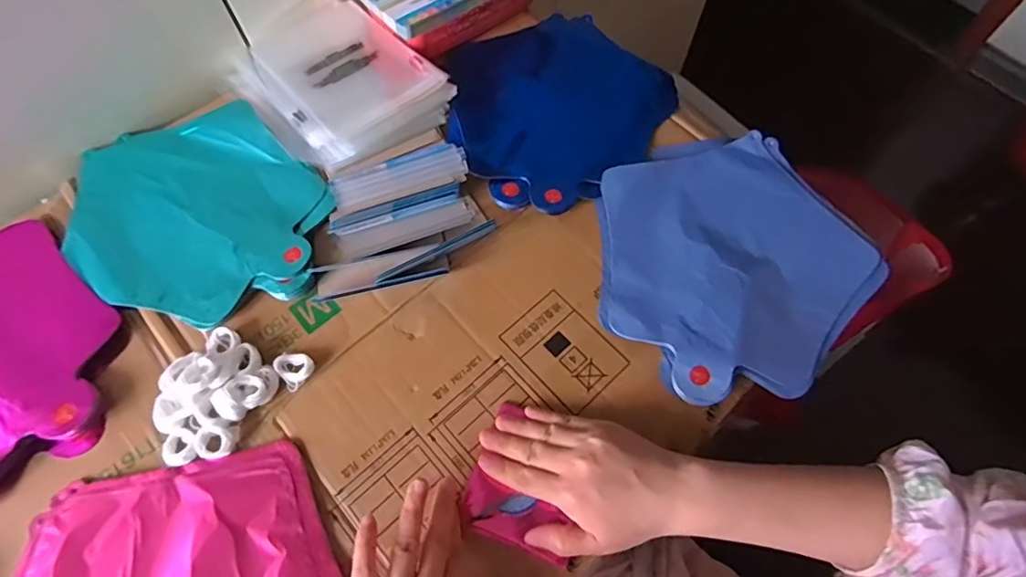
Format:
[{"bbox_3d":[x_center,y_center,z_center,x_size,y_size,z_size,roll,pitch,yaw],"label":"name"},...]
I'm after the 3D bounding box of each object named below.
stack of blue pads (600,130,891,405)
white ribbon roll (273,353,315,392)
[{"bbox_3d":[0.185,-0.031,0.477,0.239,0.016,0.227,-39,72,-17],"label":"stack of blue pads"},{"bbox_3d":[-0.172,0.063,0.429,0.026,0.010,0.028,0,65,-1],"label":"white ribbon roll"}]

